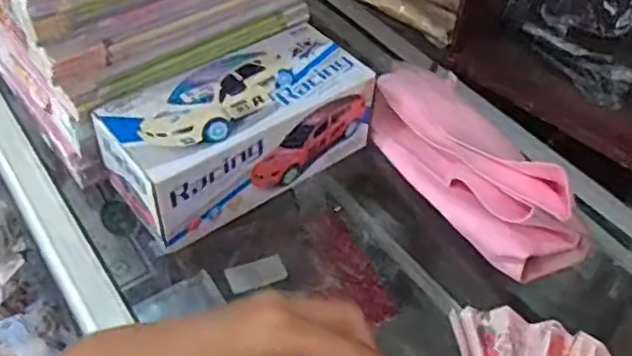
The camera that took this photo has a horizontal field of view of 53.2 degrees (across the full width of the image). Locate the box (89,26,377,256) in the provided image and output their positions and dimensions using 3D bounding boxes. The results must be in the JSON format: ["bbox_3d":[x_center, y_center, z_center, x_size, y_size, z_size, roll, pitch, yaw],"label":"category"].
[{"bbox_3d":[-0.059,-0.039,0.483,0.196,0.067,0.090,-29,55,-26],"label":"box"}]

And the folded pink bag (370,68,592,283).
[{"bbox_3d":[0.117,-0.015,0.485,0.070,0.056,0.197,-26,54,-24],"label":"folded pink bag"}]

